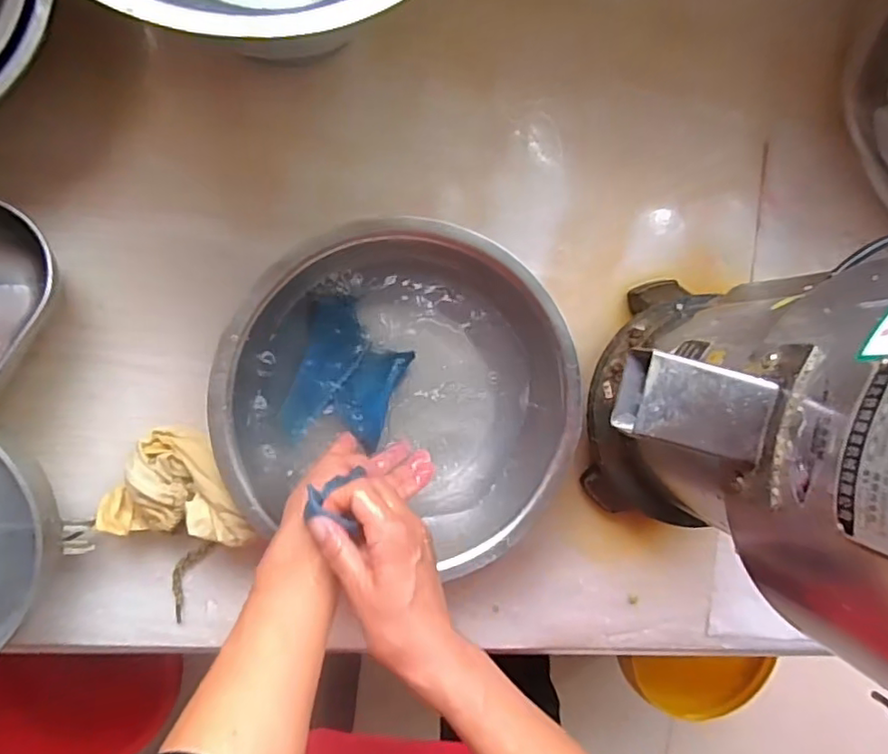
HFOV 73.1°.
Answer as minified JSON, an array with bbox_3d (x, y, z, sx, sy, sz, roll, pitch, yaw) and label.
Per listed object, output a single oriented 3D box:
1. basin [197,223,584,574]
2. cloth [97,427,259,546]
[{"bbox_3d":[-0.040,0.021,0.560,0.308,0.085,0.302,-1,94,-8],"label":"basin"},{"bbox_3d":[-0.233,0.096,0.537,0.127,0.072,0.090,5,93,-8],"label":"cloth"}]

